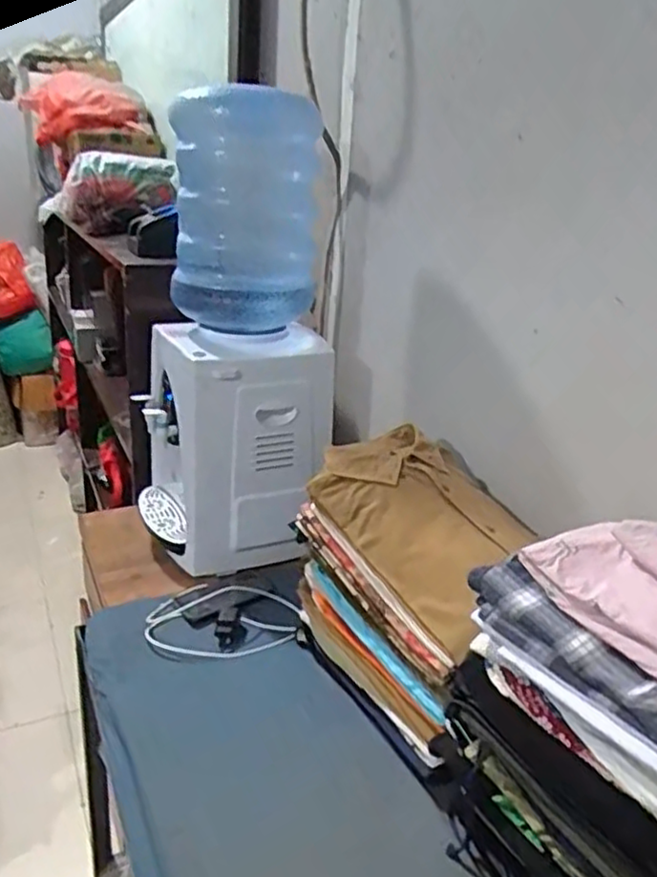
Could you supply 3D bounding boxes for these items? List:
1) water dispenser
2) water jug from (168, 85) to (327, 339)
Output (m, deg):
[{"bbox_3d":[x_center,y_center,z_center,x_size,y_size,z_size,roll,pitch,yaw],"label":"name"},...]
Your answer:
[{"bbox_3d":[-0.197,0.005,1.387,0.297,0.431,0.310,-8,24,-27],"label":"water dispenser"},{"bbox_3d":[-0.147,-0.396,1.234,0.249,0.396,0.286,2,21,-3],"label":"water jug"}]

